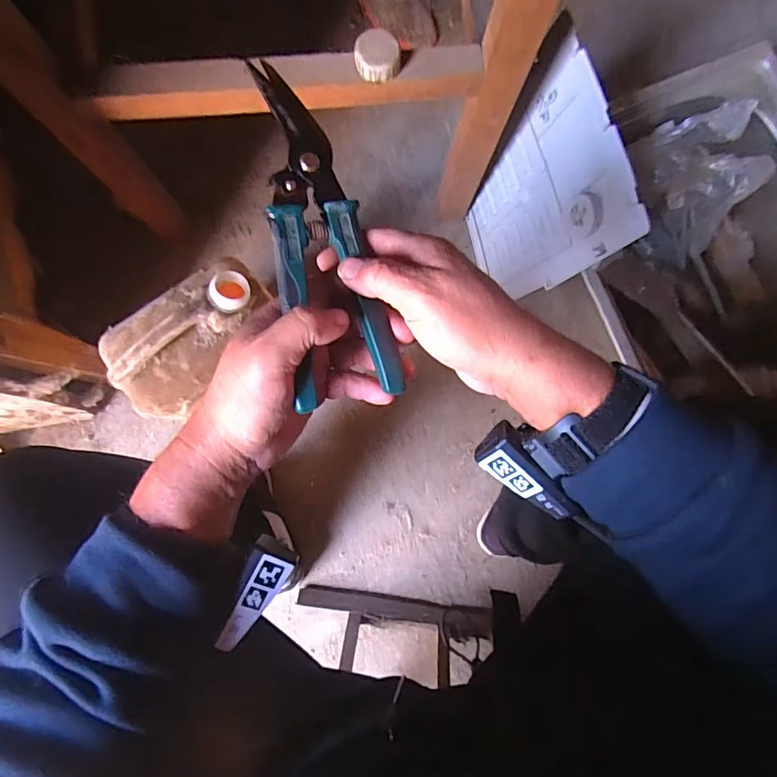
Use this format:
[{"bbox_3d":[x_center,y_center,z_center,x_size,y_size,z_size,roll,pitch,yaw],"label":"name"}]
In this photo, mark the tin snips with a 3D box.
[{"bbox_3d":[-0.047,-0.096,0.305,0.062,0.019,0.211,-16,89,-3],"label":"tin snips"}]

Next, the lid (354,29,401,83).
[{"bbox_3d":[-0.011,-0.327,0.481,0.043,0.015,0.045,-3,86,-2],"label":"lid"}]

